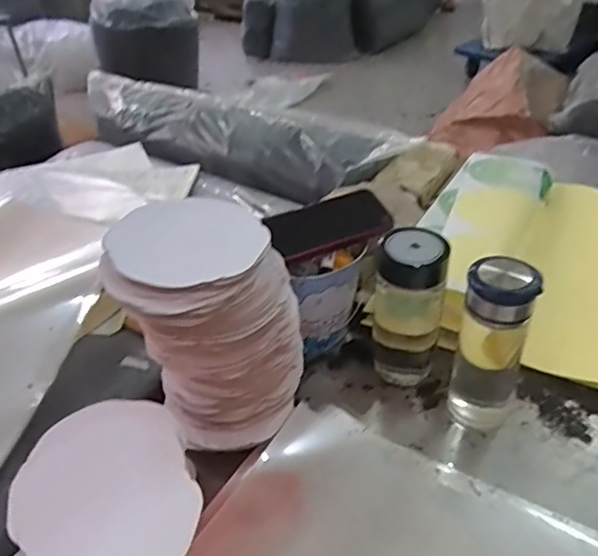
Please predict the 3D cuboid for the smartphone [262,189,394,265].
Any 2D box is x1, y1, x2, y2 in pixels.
[{"bbox_3d":[0.037,-0.070,0.706,0.145,0.018,0.075,-21,70,-4],"label":"smartphone"}]

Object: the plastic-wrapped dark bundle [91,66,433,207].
[{"bbox_3d":[-0.189,-0.320,1.268,0.900,0.129,0.183,19,43,27],"label":"plastic-wrapped dark bundle"}]

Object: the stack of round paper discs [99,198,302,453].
[{"bbox_3d":[-0.090,0.065,0.563,0.143,0.232,0.140,15,42,23],"label":"stack of round paper discs"}]

